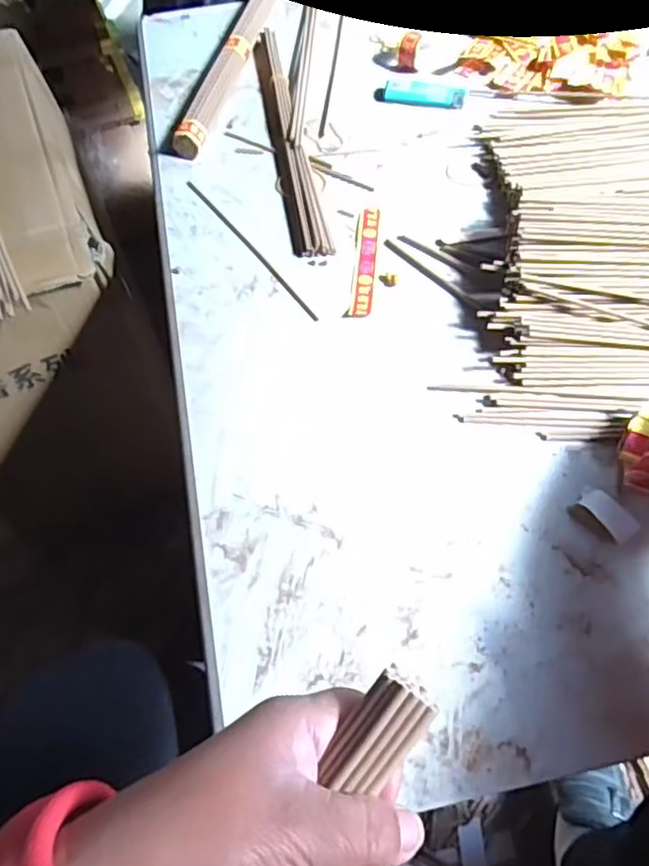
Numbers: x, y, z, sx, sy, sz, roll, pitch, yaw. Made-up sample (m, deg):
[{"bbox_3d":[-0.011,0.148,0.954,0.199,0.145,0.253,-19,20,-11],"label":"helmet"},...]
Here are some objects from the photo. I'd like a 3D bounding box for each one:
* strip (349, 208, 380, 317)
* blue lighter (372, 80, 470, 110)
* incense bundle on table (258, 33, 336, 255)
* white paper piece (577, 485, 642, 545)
[{"bbox_3d":[0.033,-0.142,0.530,0.017,0.004,0.118,4,61,5],"label":"strip"},{"bbox_3d":[0.093,-0.327,0.633,0.085,0.010,0.026,8,61,8],"label":"blue lighter"},{"bbox_3d":[-0.036,-0.279,0.601,0.029,0.013,0.314,-11,60,-3],"label":"incense bundle on table"},{"bbox_3d":[0.179,0.049,0.411,0.020,0.004,0.039,-33,64,-14],"label":"white paper piece"}]

